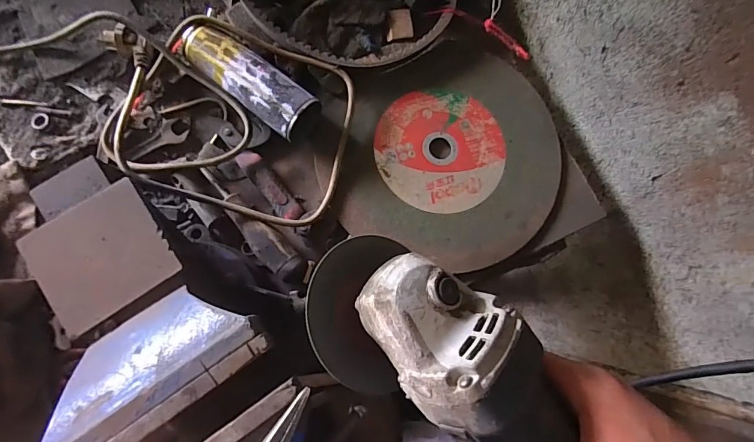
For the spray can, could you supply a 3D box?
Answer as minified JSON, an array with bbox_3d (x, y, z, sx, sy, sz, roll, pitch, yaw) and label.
[{"bbox_3d":[-0.135,-0.148,0.427,0.160,0.046,0.051,38,79,4],"label":"spray can"}]

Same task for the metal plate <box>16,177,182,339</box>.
[{"bbox_3d":[-0.201,0.026,0.294,0.088,0.005,0.082,-34,84,-8],"label":"metal plate"}]

